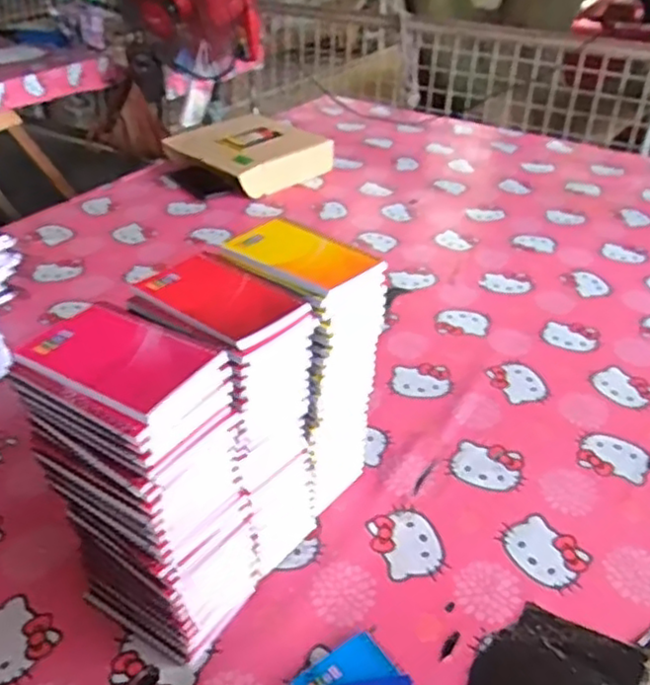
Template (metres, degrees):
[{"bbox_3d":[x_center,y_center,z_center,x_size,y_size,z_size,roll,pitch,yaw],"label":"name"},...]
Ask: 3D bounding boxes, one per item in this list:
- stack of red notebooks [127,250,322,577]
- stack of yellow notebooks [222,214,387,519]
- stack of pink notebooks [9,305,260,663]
[{"bbox_3d":[-0.086,0.082,0.633,0.131,0.296,0.097,24,41,29],"label":"stack of red notebooks"},{"bbox_3d":[-0.016,0.037,0.691,0.094,0.293,0.134,-28,44,-33],"label":"stack of yellow notebooks"},{"bbox_3d":[-0.145,0.126,0.562,0.129,0.284,0.097,20,40,27],"label":"stack of pink notebooks"}]

